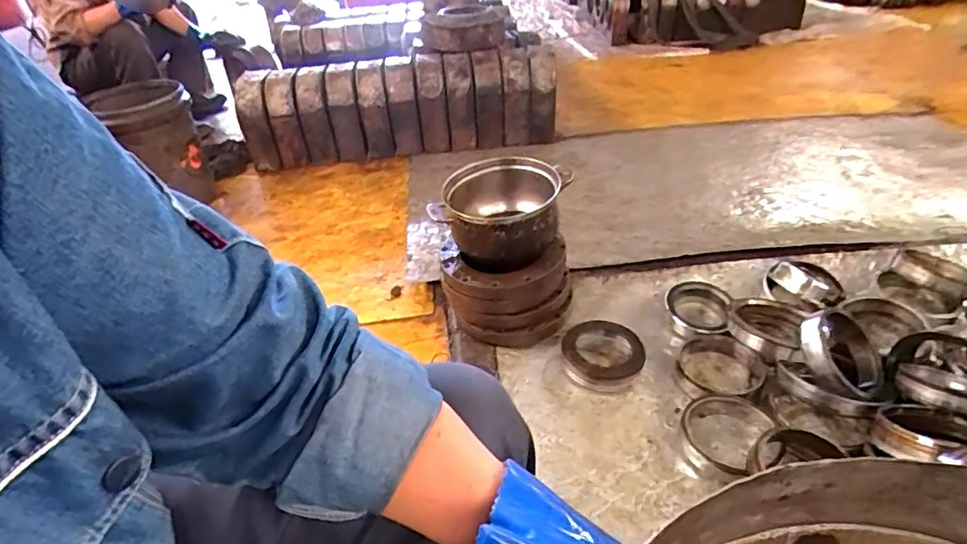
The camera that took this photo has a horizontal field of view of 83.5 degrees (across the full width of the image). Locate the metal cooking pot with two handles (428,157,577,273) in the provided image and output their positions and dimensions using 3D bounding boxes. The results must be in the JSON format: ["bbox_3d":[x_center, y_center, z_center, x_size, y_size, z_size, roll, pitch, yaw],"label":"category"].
[{"bbox_3d":[0.028,-0.116,1.072,0.247,0.129,0.215,9,38,18],"label":"metal cooking pot with two handles"}]

